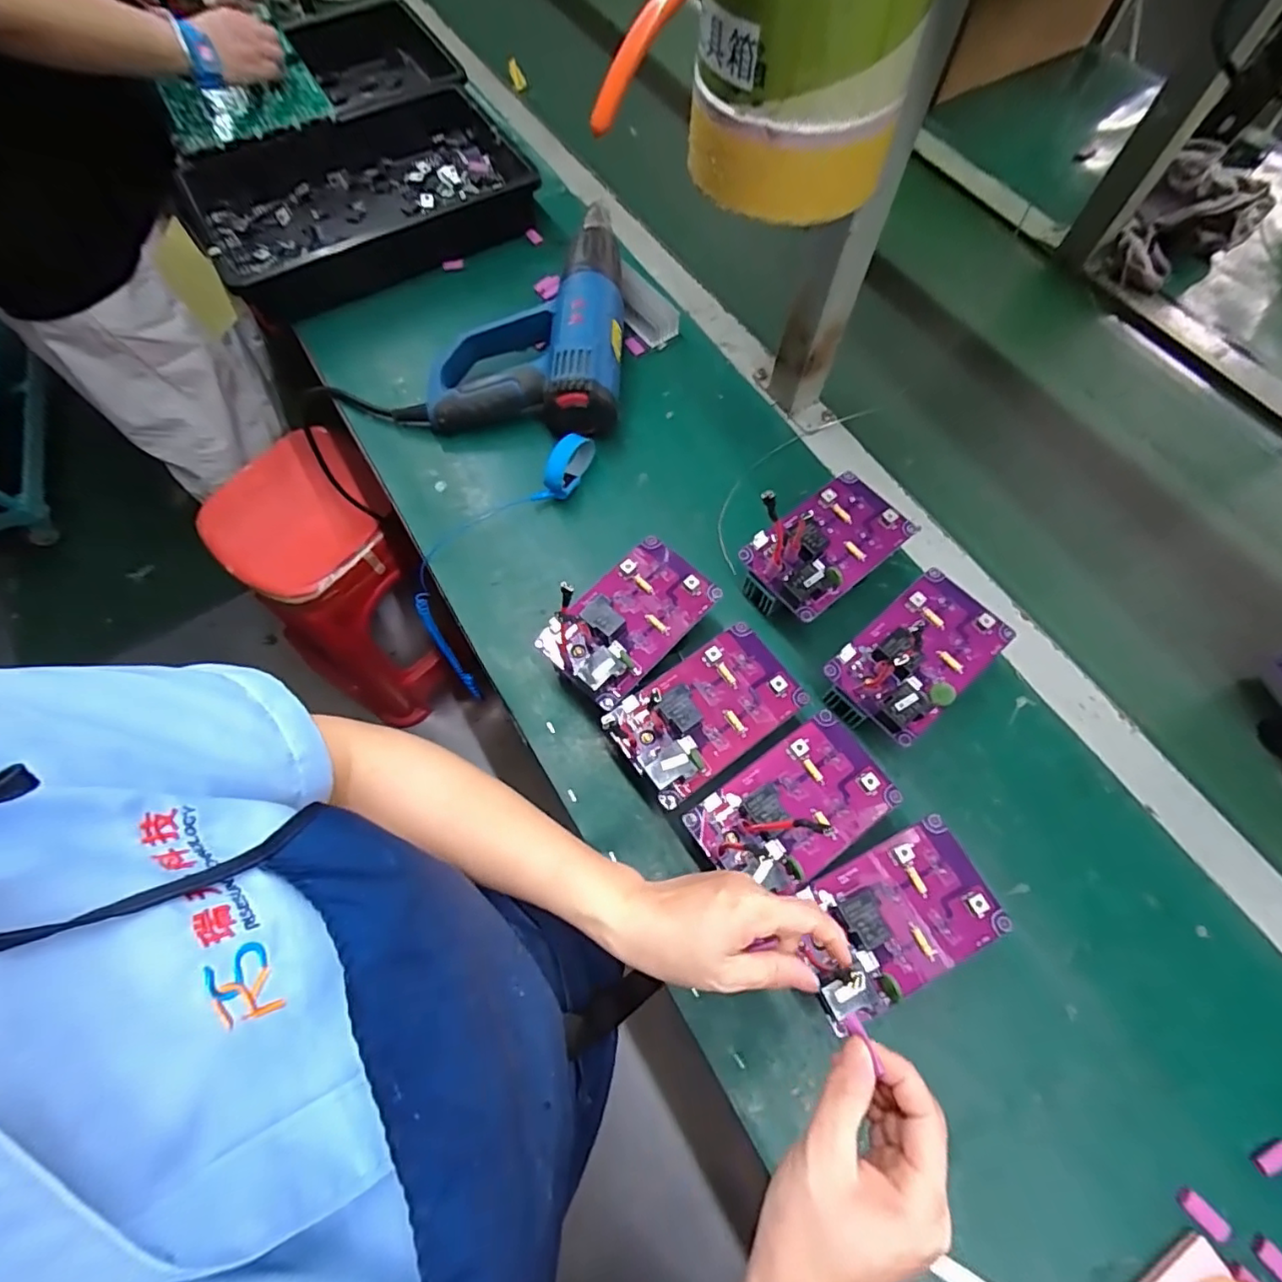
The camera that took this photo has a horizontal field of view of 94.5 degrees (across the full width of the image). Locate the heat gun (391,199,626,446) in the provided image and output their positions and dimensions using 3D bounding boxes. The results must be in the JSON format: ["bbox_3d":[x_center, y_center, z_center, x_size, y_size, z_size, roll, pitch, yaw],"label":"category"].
[{"bbox_3d":[-0.130,-0.338,0.626,0.222,0.091,0.259,1,66,1],"label":"heat gun"}]

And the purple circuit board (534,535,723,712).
[{"bbox_3d":[-0.012,-0.025,0.475,0.091,0.028,0.142,40,72,16],"label":"purple circuit board"}]

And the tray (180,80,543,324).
[{"bbox_3d":[-0.316,-0.510,0.691,0.355,0.067,0.223,-32,70,-13],"label":"tray"}]

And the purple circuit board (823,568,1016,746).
[{"bbox_3d":[0.224,0.015,0.487,0.143,0.070,0.081,-39,72,-15],"label":"purple circuit board"}]

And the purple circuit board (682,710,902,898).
[{"bbox_3d":[0.111,0.116,0.416,0.139,0.021,0.086,-32,70,-13],"label":"purple circuit board"}]

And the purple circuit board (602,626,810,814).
[{"bbox_3d":[0.051,0.049,0.441,0.140,0.022,0.082,-33,70,-13],"label":"purple circuit board"}]

